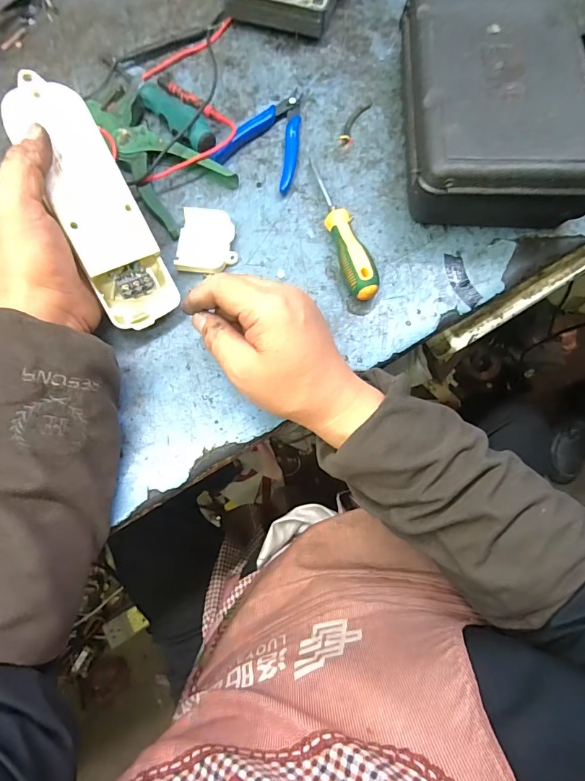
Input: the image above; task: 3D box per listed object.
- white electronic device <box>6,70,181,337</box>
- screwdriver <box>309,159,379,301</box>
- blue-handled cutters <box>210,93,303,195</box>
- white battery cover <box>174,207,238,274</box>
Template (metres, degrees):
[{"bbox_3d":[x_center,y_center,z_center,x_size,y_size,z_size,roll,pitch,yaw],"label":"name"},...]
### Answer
[{"bbox_3d":[-0.149,-0.139,0.323,0.057,0.030,0.179,-23,108,-7],"label":"white electronic device"},{"bbox_3d":[0.045,-0.150,0.382,0.027,0.029,0.154,-14,75,-5],"label":"screwdriver"},{"bbox_3d":[-0.014,-0.253,0.414,0.074,0.014,0.112,27,76,6],"label":"blue-handled cutters"},{"bbox_3d":[-0.079,-0.137,0.384,0.052,0.013,0.062,3,75,0],"label":"white battery cover"}]

